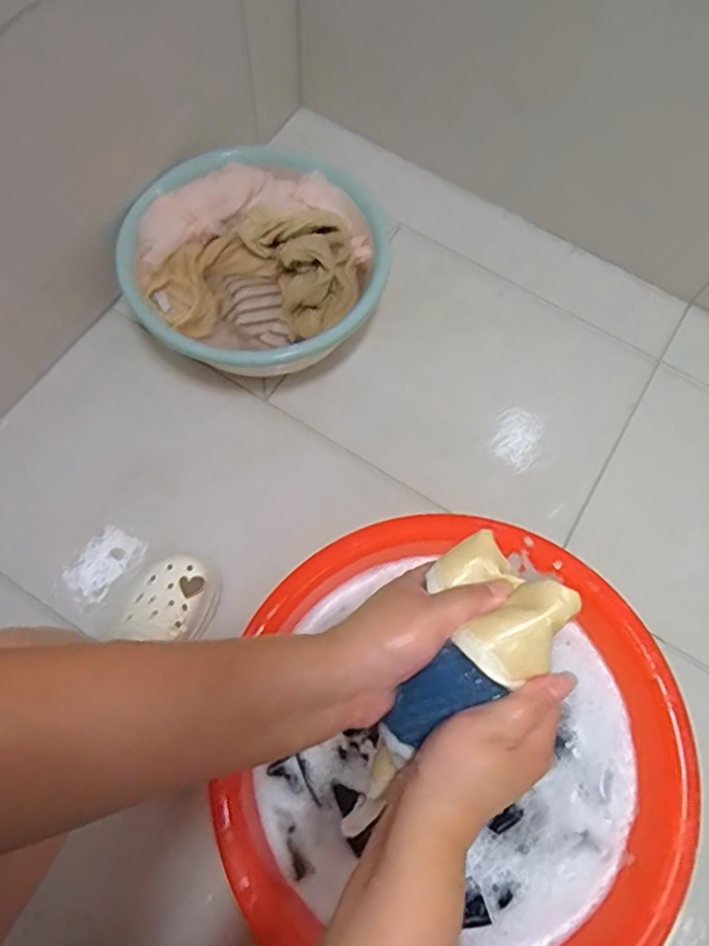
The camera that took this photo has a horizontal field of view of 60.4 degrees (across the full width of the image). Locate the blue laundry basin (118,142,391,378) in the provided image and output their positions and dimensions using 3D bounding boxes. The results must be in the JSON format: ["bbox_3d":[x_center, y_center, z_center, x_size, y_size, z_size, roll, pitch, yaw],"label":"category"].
[{"bbox_3d":[-0.157,-0.324,0.922,0.361,0.163,0.390,1,69,-2],"label":"blue laundry basin"}]

